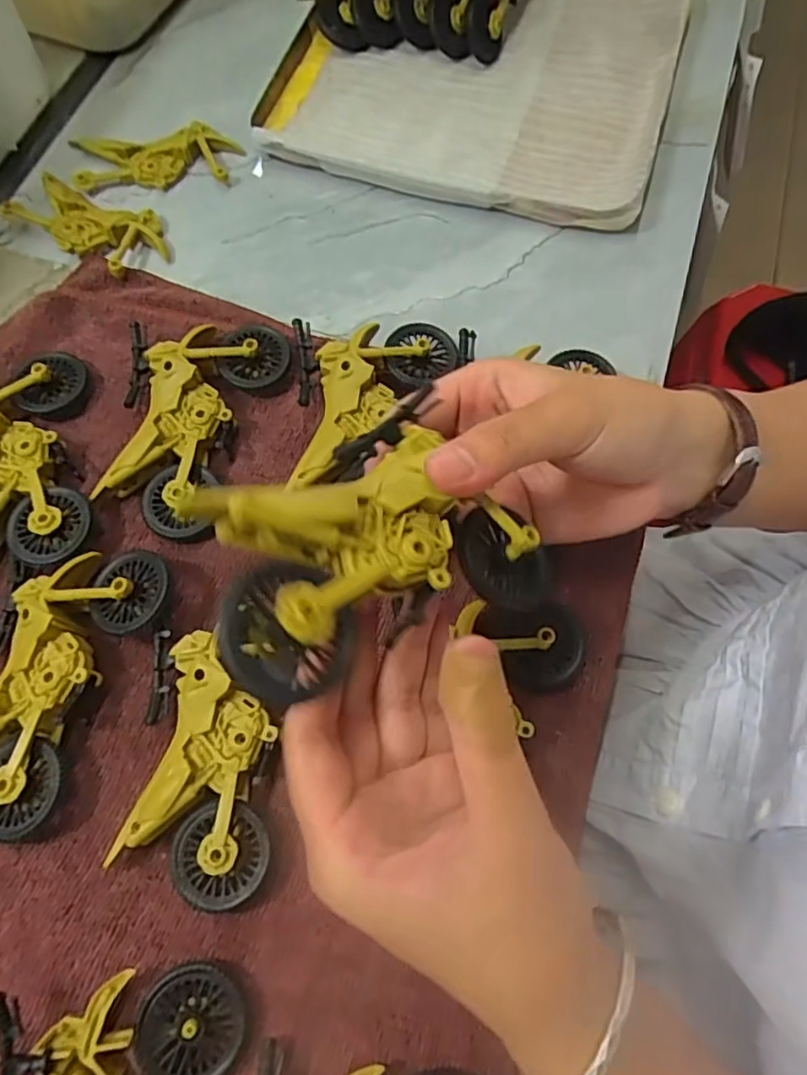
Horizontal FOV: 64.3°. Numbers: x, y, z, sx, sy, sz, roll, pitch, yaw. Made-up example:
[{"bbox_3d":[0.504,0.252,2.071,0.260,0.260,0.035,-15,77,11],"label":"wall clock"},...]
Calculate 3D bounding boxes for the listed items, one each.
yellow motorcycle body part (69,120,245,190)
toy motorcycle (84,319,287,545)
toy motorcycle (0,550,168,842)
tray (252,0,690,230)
[{"bbox_3d":[-0.150,-0.231,0.389,0.097,0.012,0.040,-7,69,-4],"label":"yellow motorcycle body part"},{"bbox_3d":[-0.108,-0.060,0.311,0.073,0.022,0.114,17,69,5],"label":"toy motorcycle"},{"bbox_3d":[-0.149,0.053,0.262,0.066,0.023,0.113,22,69,7],"label":"toy motorcycle"},{"bbox_3d":[0.052,-0.318,0.426,0.241,0.022,0.255,17,69,5],"label":"tray"}]

